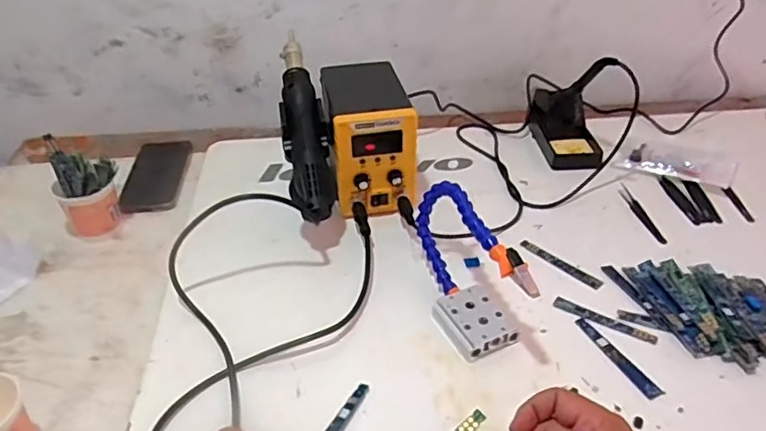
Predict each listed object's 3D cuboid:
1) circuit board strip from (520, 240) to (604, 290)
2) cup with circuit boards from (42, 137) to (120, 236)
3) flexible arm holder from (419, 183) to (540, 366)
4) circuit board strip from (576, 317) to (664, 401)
[{"bbox_3d":[0.198,0.054,0.653,0.014,0.004,0.099,-31,47,-33],"label":"circuit board strip"},{"bbox_3d":[-0.353,-0.028,0.702,0.070,0.096,0.061,-22,42,-26],"label":"cup with circuit boards"},{"bbox_3d":[0.083,0.046,0.578,0.072,0.107,0.183,-6,37,-7],"label":"flexible arm holder"},{"bbox_3d":[0.218,0.129,0.547,0.016,0.004,0.101,-17,41,-19],"label":"circuit board strip"}]

